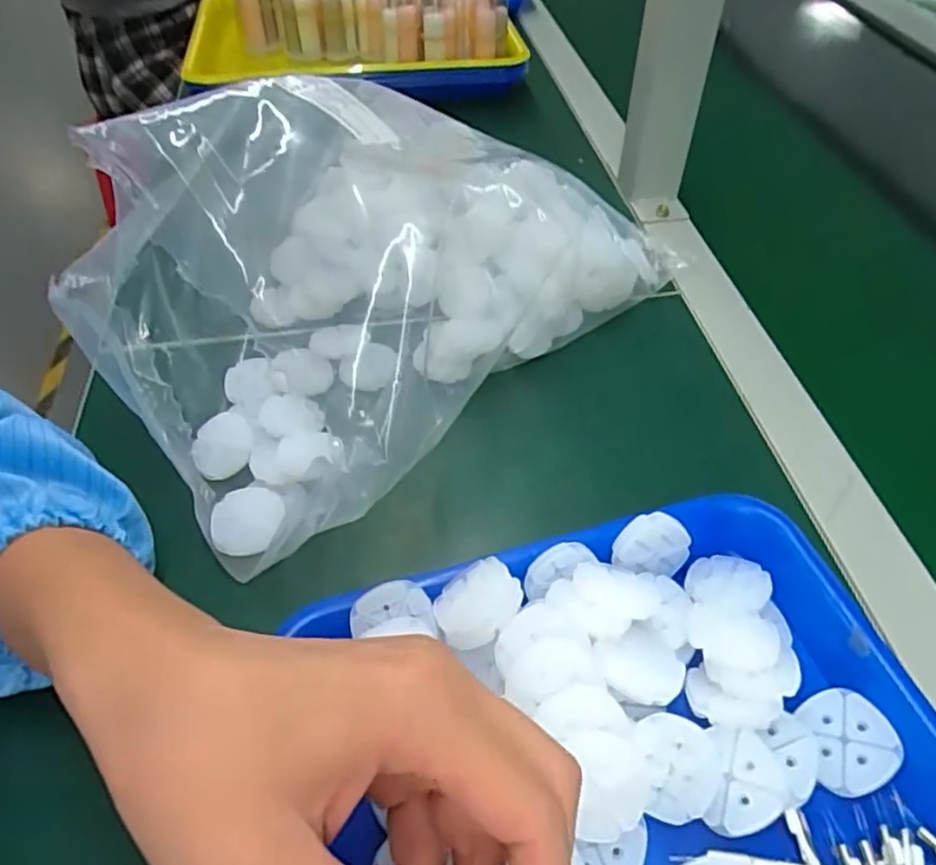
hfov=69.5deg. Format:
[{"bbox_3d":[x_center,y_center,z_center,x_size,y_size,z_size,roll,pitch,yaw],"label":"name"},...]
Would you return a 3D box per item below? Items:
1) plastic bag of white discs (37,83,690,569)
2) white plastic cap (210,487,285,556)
[{"bbox_3d":[-0.050,-0.118,0.387,0.339,0.158,0.206,-37,58,-27],"label":"plastic bag of white discs"},{"bbox_3d":[-0.109,0.044,0.337,0.032,0.009,0.035,-1,49,1],"label":"white plastic cap"}]

